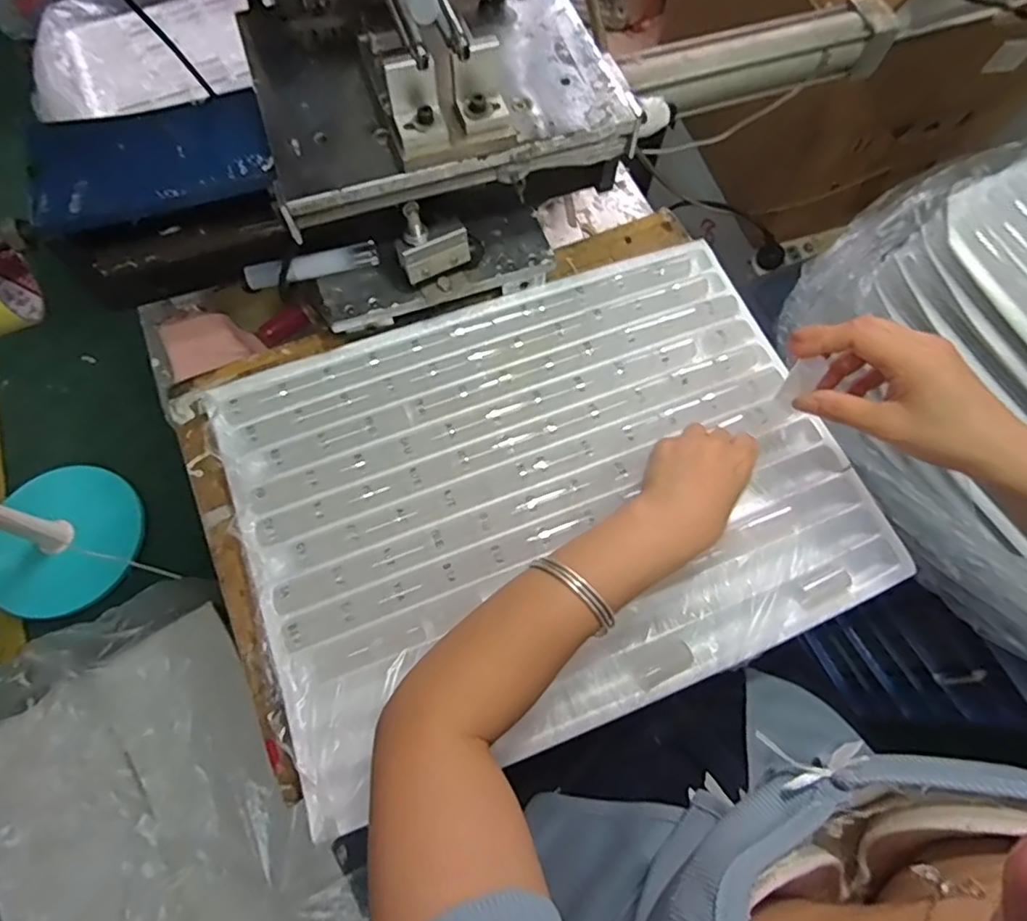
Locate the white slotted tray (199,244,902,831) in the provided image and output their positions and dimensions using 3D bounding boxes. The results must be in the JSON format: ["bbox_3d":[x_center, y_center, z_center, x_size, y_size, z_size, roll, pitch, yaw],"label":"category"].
[{"bbox_3d":[0.029,0.020,0.451,0.456,0.022,0.334,-21,71,-9],"label":"white slotted tray"}]

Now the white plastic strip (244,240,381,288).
[{"bbox_3d":[-0.167,-0.161,0.484,0.106,0.018,0.018,-18,70,-8],"label":"white plastic strip"}]

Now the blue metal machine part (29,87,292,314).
[{"bbox_3d":[-0.264,-0.205,0.452,0.161,0.087,0.105,-18,70,-8],"label":"blue metal machine part"}]

